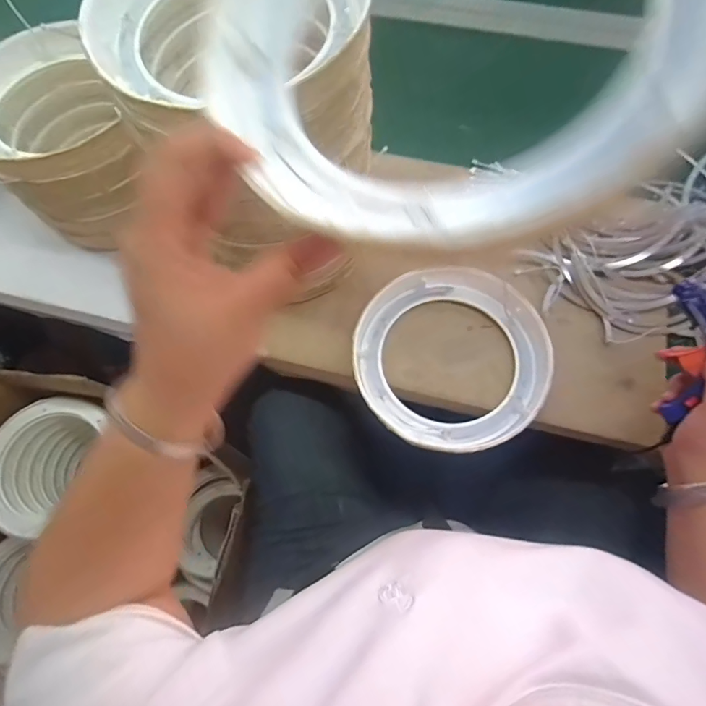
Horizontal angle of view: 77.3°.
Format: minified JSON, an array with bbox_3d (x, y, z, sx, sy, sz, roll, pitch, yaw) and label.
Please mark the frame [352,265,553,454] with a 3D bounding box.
[{"bbox_3d":[0.109,0.003,0.501,0.212,0.034,0.211,36,74,15],"label":"frame"}]

